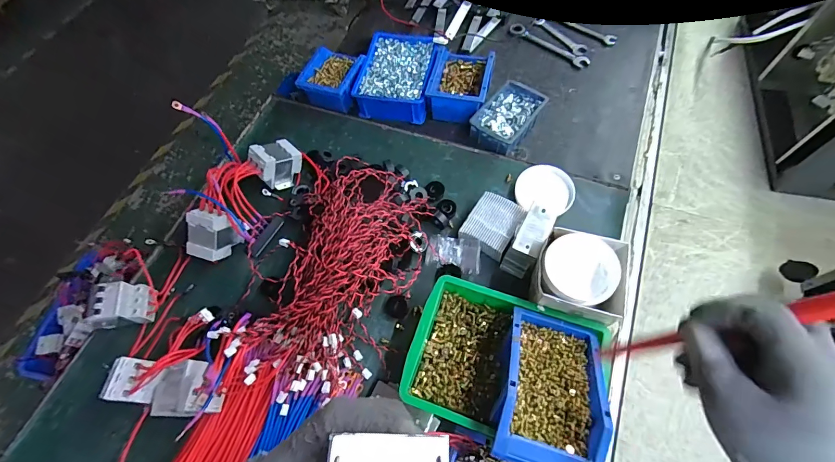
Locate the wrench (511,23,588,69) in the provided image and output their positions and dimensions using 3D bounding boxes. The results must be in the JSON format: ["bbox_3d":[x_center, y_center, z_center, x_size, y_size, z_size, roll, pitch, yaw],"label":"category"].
[{"bbox_3d":[0.300,-0.427,0.866,0.202,0.008,0.034,39,72,19],"label":"wrench"}]

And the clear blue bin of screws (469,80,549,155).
[{"bbox_3d":[0.176,-0.222,0.749,0.095,0.048,0.151,34,71,17],"label":"clear blue bin of screws"}]

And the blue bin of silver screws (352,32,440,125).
[{"bbox_3d":[-0.039,-0.337,0.810,0.149,0.060,0.211,11,66,8],"label":"blue bin of silver screws"}]

